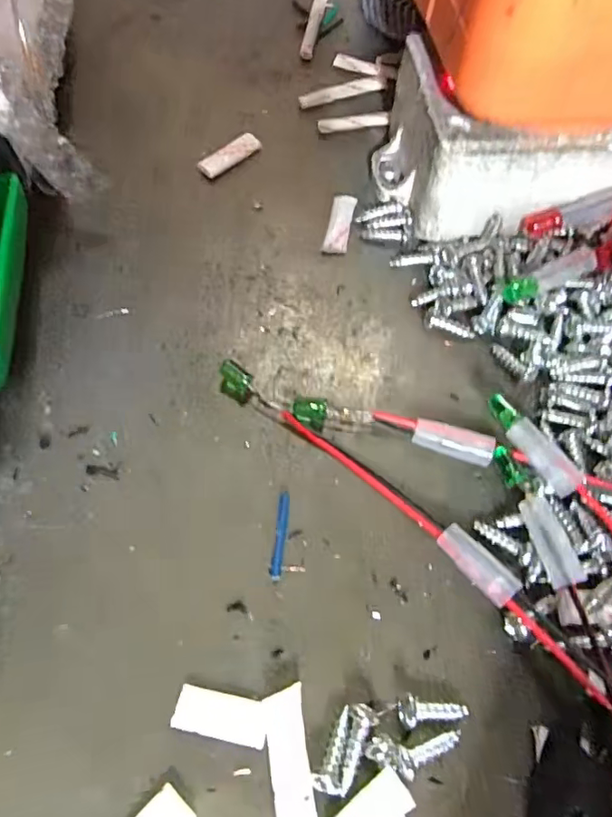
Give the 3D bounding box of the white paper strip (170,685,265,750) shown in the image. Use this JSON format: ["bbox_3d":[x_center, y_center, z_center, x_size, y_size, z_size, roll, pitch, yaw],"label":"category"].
[{"bbox_3d":[-0.016,0.059,0.103,0.018,0.004,0.008,12,67,5],"label":"white paper strip"}]

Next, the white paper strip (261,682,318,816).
[{"bbox_3d":[-0.003,0.066,0.099,0.007,0.004,0.025,-8,67,-4],"label":"white paper strip"}]

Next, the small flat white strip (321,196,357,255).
[{"bbox_3d":[0.010,-0.054,0.157,0.007,0.004,0.019,11,67,4],"label":"small flat white strip"}]

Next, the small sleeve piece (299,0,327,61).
[{"bbox_3d":[0.003,-0.145,0.200,0.005,0.004,0.037,11,67,4],"label":"small sleeve piece"}]

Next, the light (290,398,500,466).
[{"bbox_3d":[0.021,0.004,0.129,0.049,0.005,0.007,14,67,6],"label":"light"}]

